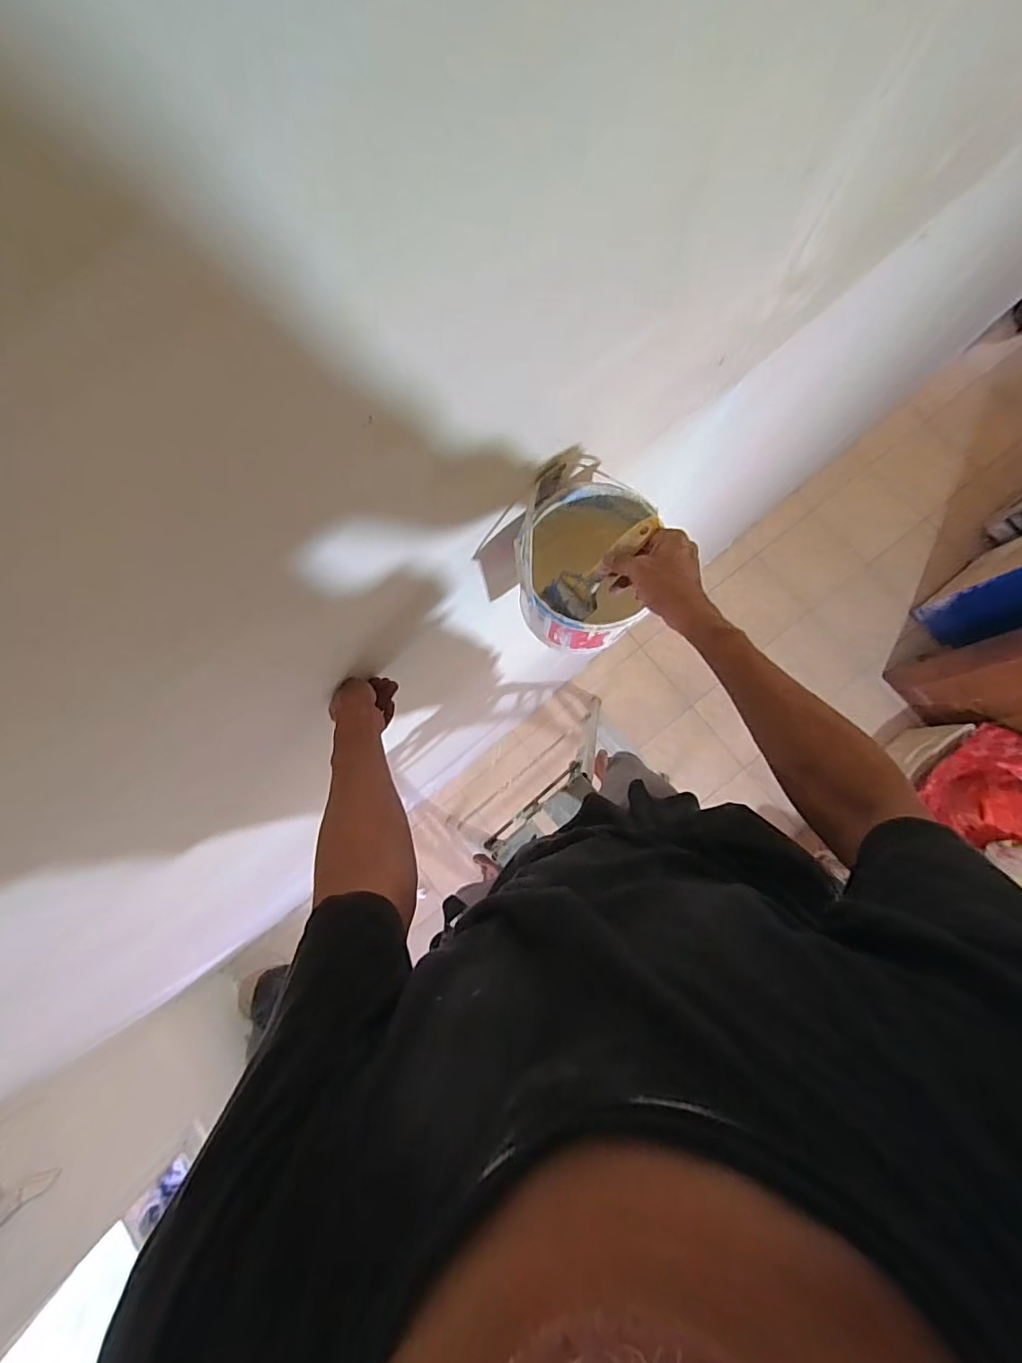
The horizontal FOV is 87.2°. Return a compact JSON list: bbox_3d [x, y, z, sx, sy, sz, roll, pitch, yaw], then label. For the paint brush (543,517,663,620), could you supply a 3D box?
[{"bbox_3d":[0.105,-0.130,0.630,0.023,0.170,0.057,-23,77,-45],"label":"paint brush"}]

